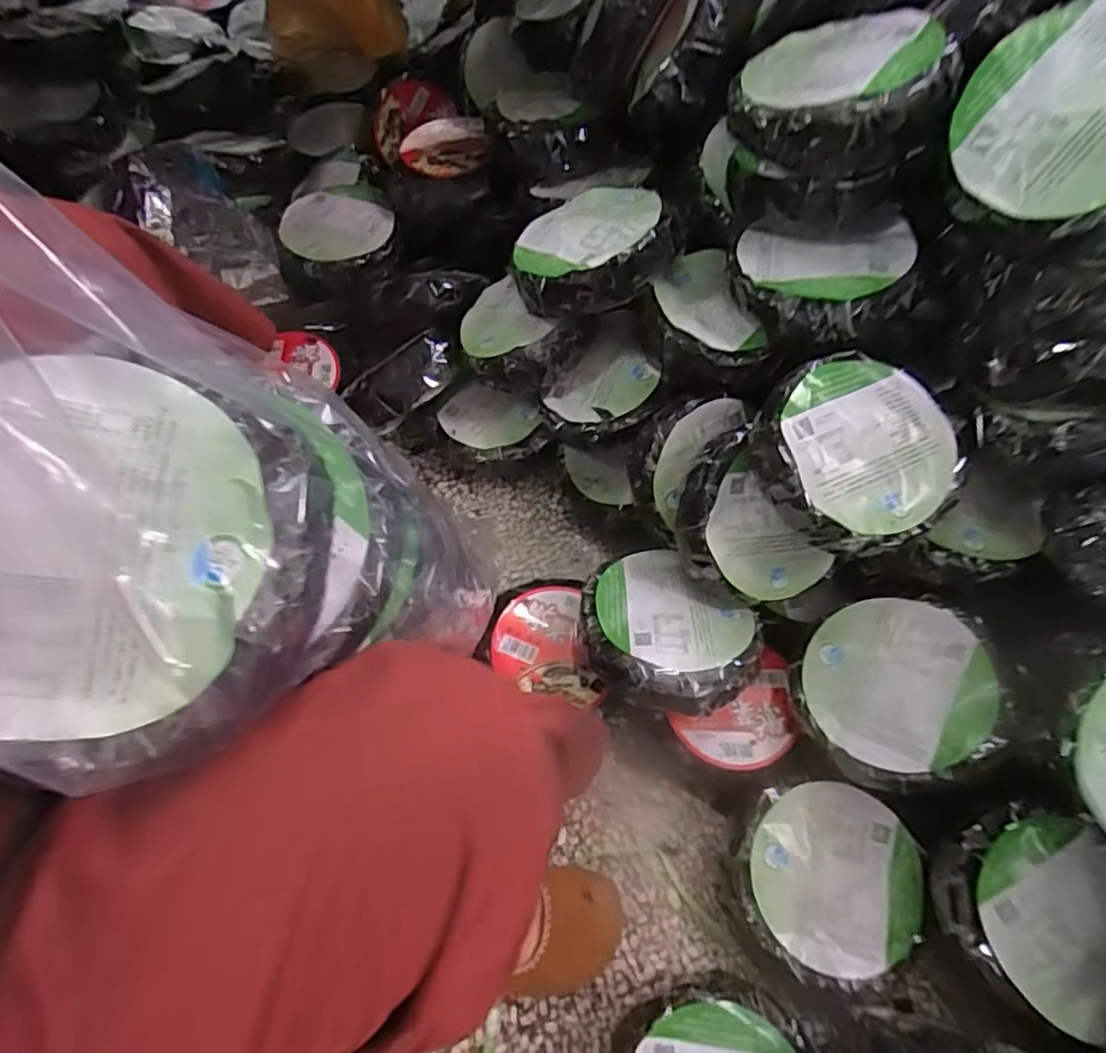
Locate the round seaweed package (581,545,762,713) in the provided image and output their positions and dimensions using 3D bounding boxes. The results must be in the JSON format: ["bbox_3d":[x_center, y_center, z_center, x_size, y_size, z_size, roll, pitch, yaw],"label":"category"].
[{"bbox_3d":[0.106,0.097,0.613,0.167,0.044,0.145,39,70,19],"label":"round seaweed package"}]

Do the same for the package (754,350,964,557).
[{"bbox_3d":[0.258,-0.060,0.564,0.165,0.060,0.159,37,78,1],"label":"package"}]

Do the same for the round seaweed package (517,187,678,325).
[{"bbox_3d":[0.037,-0.279,0.650,0.154,0.050,0.162,-13,56,19],"label":"round seaweed package"}]

